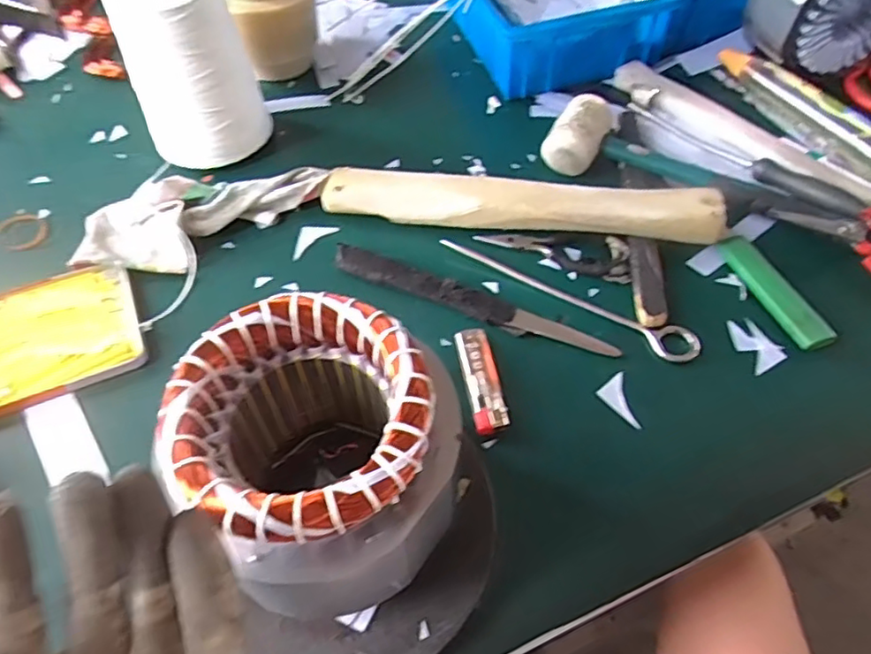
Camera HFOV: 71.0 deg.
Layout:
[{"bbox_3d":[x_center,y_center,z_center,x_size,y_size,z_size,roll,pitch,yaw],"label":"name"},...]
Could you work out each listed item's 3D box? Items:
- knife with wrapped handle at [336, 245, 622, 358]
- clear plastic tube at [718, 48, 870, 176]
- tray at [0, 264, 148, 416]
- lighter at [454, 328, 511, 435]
[{"bbox_3d":[0.028,-0.021,0.499,0.241,0.012,0.024,20,56,14],"label":"knife with wrapped handle"},{"bbox_3d":[0.370,-0.228,0.619,0.029,0.030,0.223,-23,57,-16],"label":"clear plastic tube"},{"bbox_3d":[-0.337,0.018,0.474,0.202,0.016,0.124,-22,57,-15],"label":"tray"},{"bbox_3d":[0.034,0.037,0.458,0.026,0.007,0.089,-9,54,-6],"label":"lighter"}]

